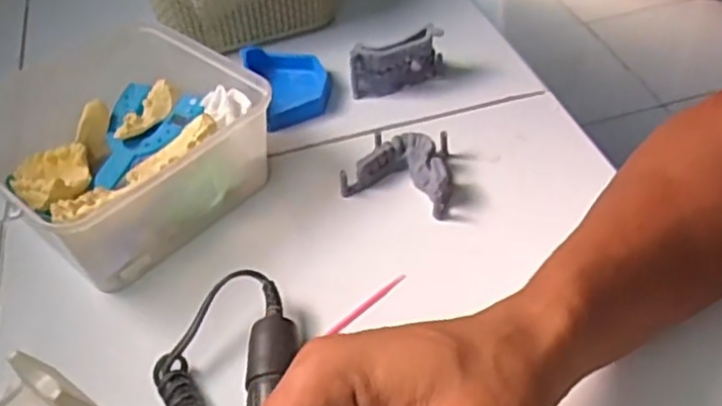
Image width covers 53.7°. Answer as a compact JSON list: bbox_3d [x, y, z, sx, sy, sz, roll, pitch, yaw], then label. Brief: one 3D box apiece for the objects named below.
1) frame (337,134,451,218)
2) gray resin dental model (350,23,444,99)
[{"bbox_3d":[0.029,-0.025,0.476,0.070,0.028,0.058,10,46,15],"label":"frame"},{"bbox_3d":[0.030,-0.107,0.542,0.075,0.046,0.015,-18,46,-12],"label":"gray resin dental model"}]

